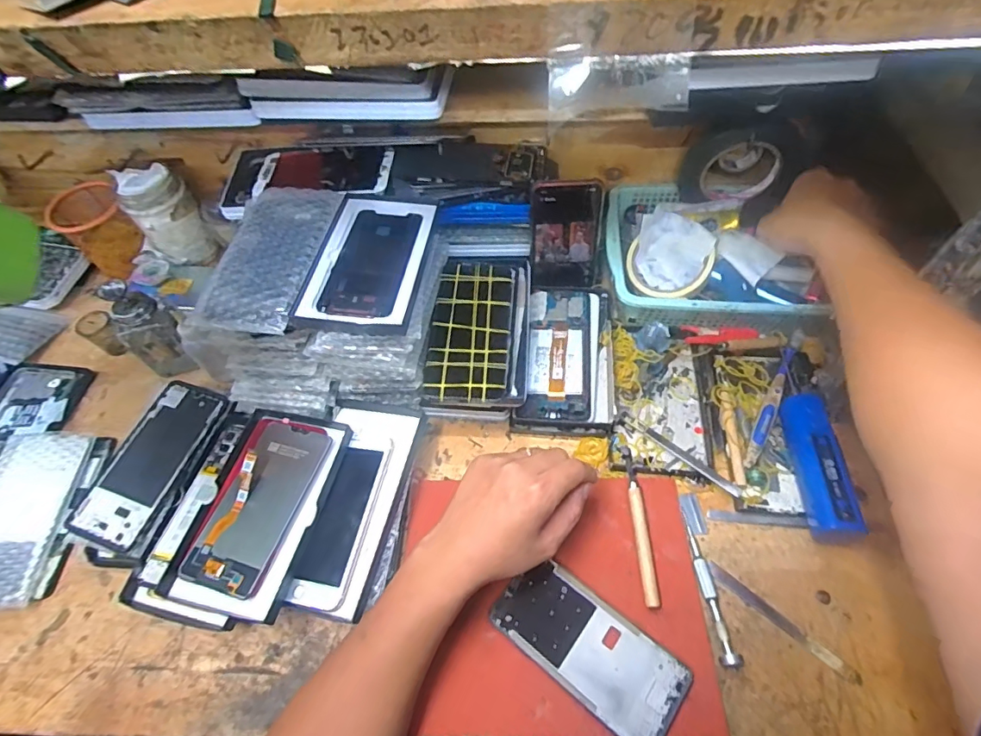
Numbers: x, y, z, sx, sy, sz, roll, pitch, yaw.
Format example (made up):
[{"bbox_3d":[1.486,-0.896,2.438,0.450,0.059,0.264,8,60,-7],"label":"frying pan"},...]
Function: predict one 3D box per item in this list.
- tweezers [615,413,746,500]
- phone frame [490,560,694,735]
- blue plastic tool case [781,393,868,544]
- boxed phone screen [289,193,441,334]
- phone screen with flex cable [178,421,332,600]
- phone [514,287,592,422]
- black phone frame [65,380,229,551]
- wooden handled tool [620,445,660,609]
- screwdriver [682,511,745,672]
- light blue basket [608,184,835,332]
[{"bbox_3d":[0.185,0.083,0.486,0.132,0.013,0.015,35,66,23],"label":"tweezers"},{"bbox_3d":[0.079,0.224,0.396,0.152,0.006,0.073,33,65,22],"label":"phone frame"},{"bbox_3d":[0.302,0.088,0.451,0.029,0.053,0.141,4,58,6],"label":"blue plastic tool case"},{"bbox_3d":[-0.110,-0.106,0.459,0.100,0.018,0.173,4,58,7],"label":"boxed phone screen"},{"bbox_3d":[-0.206,0.120,0.438,0.070,0.018,0.149,13,59,12],"label":"phone screen with flex cable"},{"bbox_3d":[0.074,-0.020,0.530,0.070,0.009,0.163,4,62,6],"label":"phone"},{"bbox_3d":[-0.332,0.091,0.482,0.076,0.010,0.163,21,64,9],"label":"black phone frame"},{"bbox_3d":[0.135,0.138,0.448,0.012,0.014,0.147,-2,57,2],"label":"wooden handled tool"},{"bbox_3d":[0.185,0.184,0.421,0.016,0.014,0.126,-8,57,-1],"label":"screwdriver"},{"bbox_3d":[0.250,-0.123,0.572,0.224,0.072,0.182,8,58,9],"label":"light blue basket"}]

